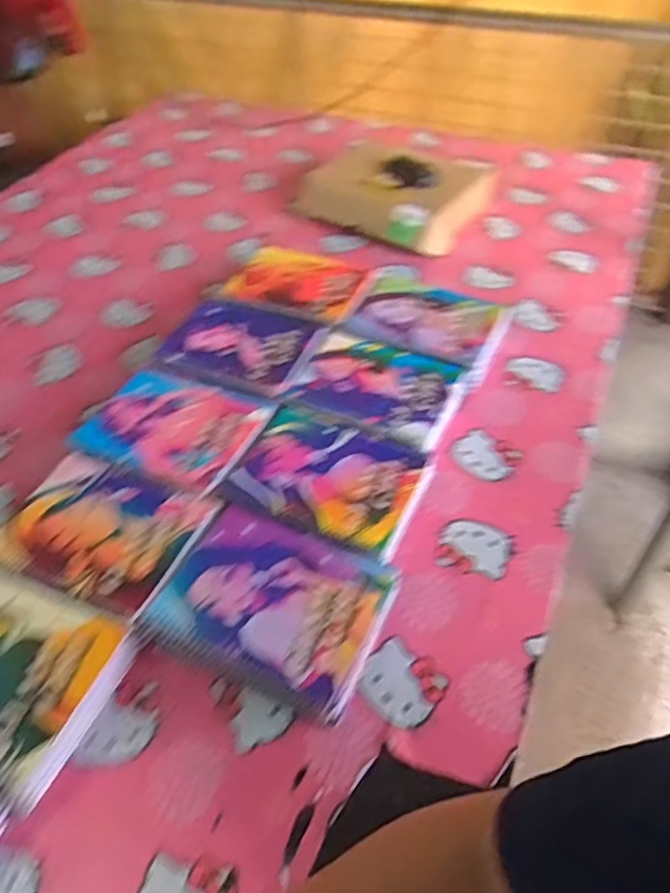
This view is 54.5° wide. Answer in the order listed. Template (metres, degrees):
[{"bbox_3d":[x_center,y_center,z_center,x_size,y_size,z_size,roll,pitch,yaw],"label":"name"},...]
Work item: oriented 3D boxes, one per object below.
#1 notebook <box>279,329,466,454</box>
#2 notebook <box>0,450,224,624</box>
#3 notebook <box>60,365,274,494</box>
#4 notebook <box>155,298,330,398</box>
[{"bbox_3d":[0.056,-0.084,0.831,0.198,0.013,0.153,18,50,18],"label":"notebook"},{"bbox_3d":[-0.247,0.087,0.690,0.190,0.017,0.154,17,50,17],"label":"notebook"},{"bbox_3d":[-0.198,-0.030,0.791,0.211,0.008,0.163,18,50,18],"label":"notebook"},{"bbox_3d":[-0.127,-0.143,0.899,0.199,0.009,0.166,17,50,17],"label":"notebook"}]

